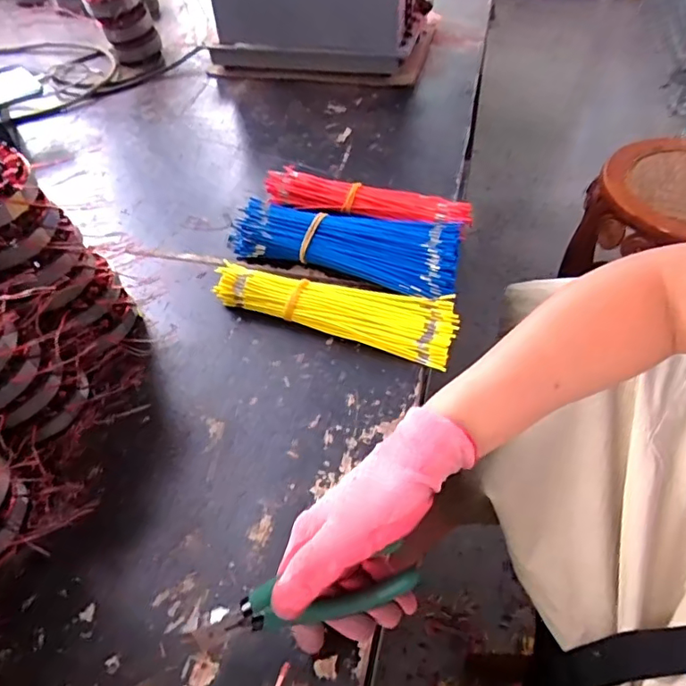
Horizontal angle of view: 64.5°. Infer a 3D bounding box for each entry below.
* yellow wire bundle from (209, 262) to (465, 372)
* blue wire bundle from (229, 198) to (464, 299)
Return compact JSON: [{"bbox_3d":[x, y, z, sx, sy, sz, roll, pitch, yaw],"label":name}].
[{"bbox_3d":[-0.007,-0.040,0.536,0.239,0.028,0.069,16,52,16],"label":"yellow wire bundle"},{"bbox_3d":[0.004,-0.112,0.589,0.243,0.039,0.096,15,52,15],"label":"blue wire bundle"}]

